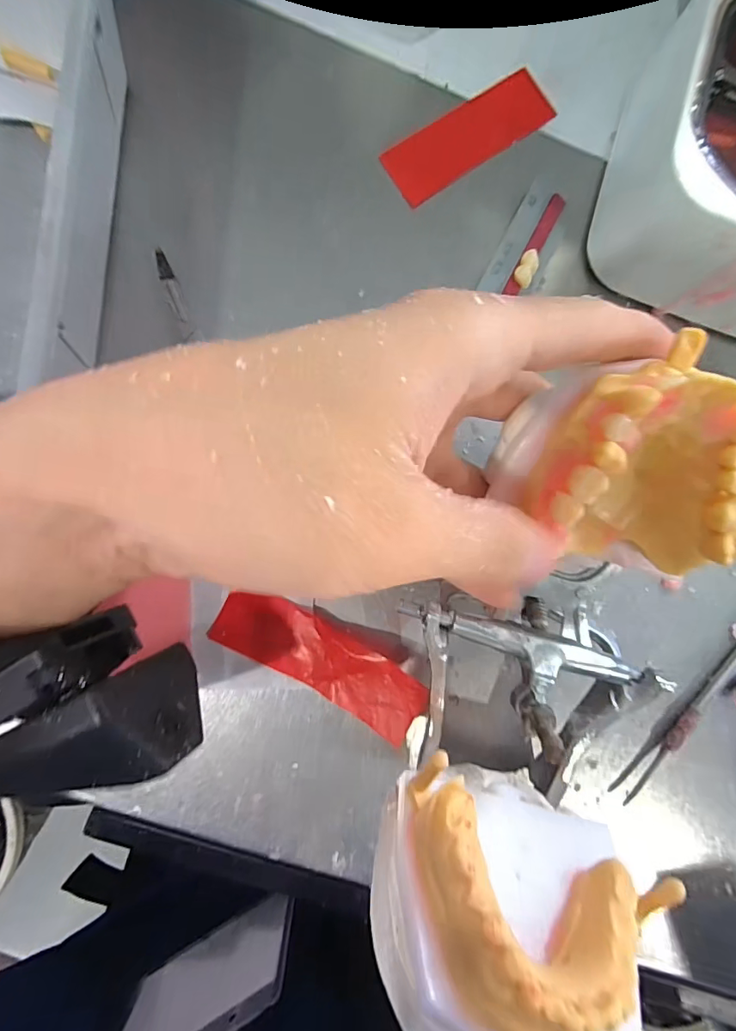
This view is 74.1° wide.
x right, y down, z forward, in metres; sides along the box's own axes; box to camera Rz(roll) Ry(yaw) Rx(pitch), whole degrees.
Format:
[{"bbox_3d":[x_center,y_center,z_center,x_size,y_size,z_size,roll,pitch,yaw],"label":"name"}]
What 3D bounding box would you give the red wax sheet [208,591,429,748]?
[{"bbox_3d":[-0.018,0.054,0.183,0.081,0.008,0.025,28,97,6],"label":"red wax sheet"}]

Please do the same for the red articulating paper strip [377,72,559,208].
[{"bbox_3d":[0.045,-0.165,0.211,0.082,0.004,0.026,-37,91,-7],"label":"red articulating paper strip"}]

